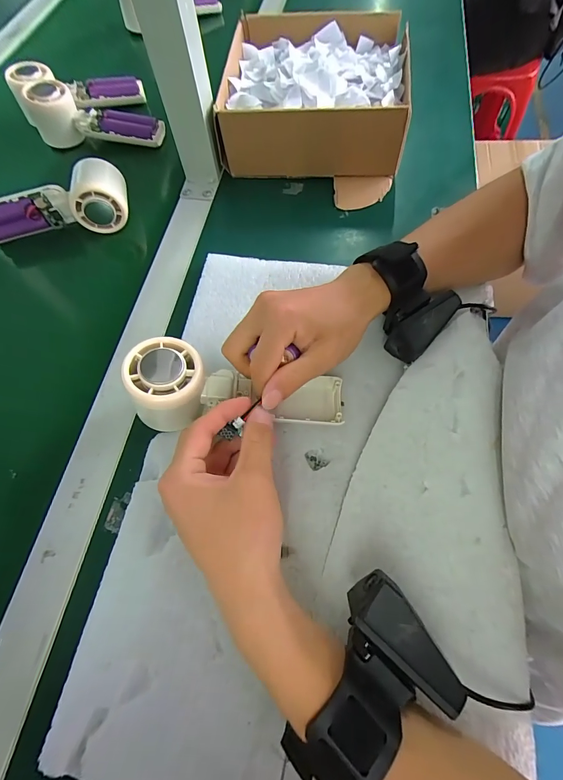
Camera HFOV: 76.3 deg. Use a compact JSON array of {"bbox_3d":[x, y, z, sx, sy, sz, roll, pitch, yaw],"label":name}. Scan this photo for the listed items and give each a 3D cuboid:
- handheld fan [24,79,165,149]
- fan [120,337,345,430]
[{"bbox_3d":[-0.243,-0.353,0.464,0.161,0.052,0.057,14,67,9],"label":"handheld fan"},{"bbox_3d":[-0.034,0.004,0.286,0.167,0.050,0.060,8,64,-17],"label":"fan"}]

